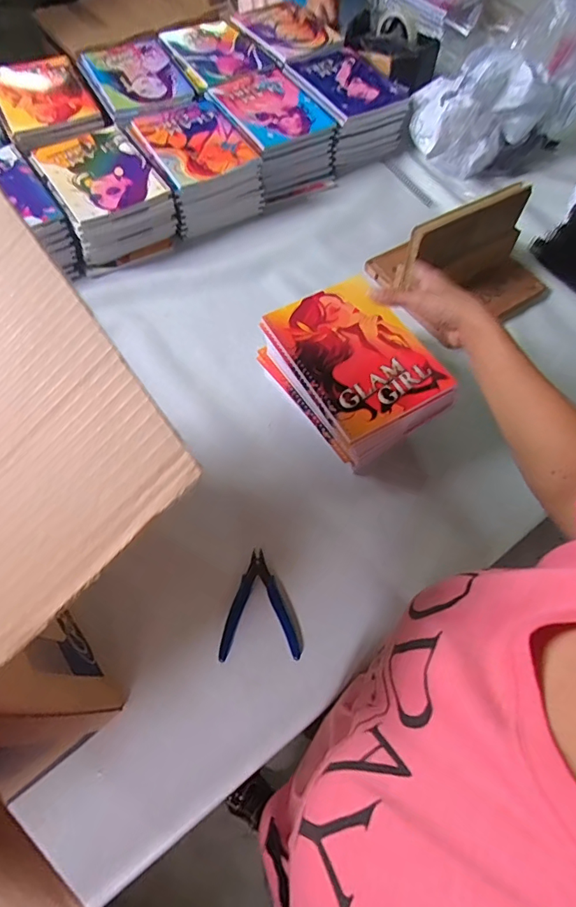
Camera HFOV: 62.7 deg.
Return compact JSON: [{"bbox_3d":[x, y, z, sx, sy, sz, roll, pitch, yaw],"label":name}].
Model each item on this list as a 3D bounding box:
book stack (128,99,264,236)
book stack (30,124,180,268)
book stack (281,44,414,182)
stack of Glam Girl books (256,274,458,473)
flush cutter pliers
[{"bbox_3d":[-0.159,-0.501,0.819,0.152,0.089,0.216,-27,69,-16],"label":"book stack"},{"bbox_3d":[-0.297,-0.424,0.775,0.156,0.087,0.207,-31,70,-17],"label":"book stack"},{"bbox_3d":[0.115,-0.678,0.930,0.191,0.102,0.238,-25,68,-14],"label":"book stack"},{"bbox_3d":[0.077,-0.100,0.575,0.147,0.074,0.210,-29,69,-16],"label":"stack of Glam Girl books"},{"bbox_3d":[-0.033,0.168,0.531,0.083,0.006,0.113,-2,64,-4],"label":"flush cutter pliers"}]

